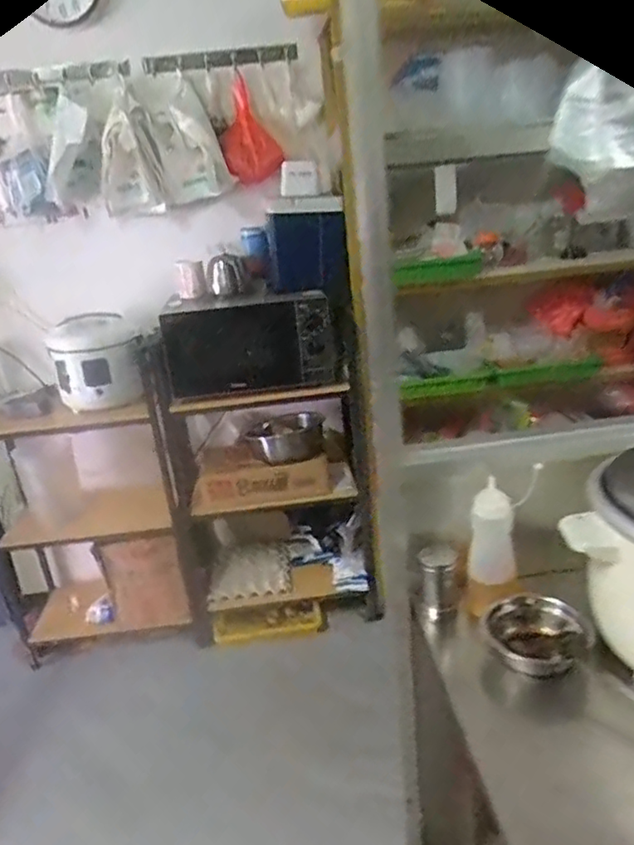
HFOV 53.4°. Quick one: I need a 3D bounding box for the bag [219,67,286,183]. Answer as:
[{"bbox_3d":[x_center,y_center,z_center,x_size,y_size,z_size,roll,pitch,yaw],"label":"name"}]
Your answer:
[{"bbox_3d":[-0.182,-0.800,1.715,0.160,0.260,0.104,-7,20,-4],"label":"bag"}]

